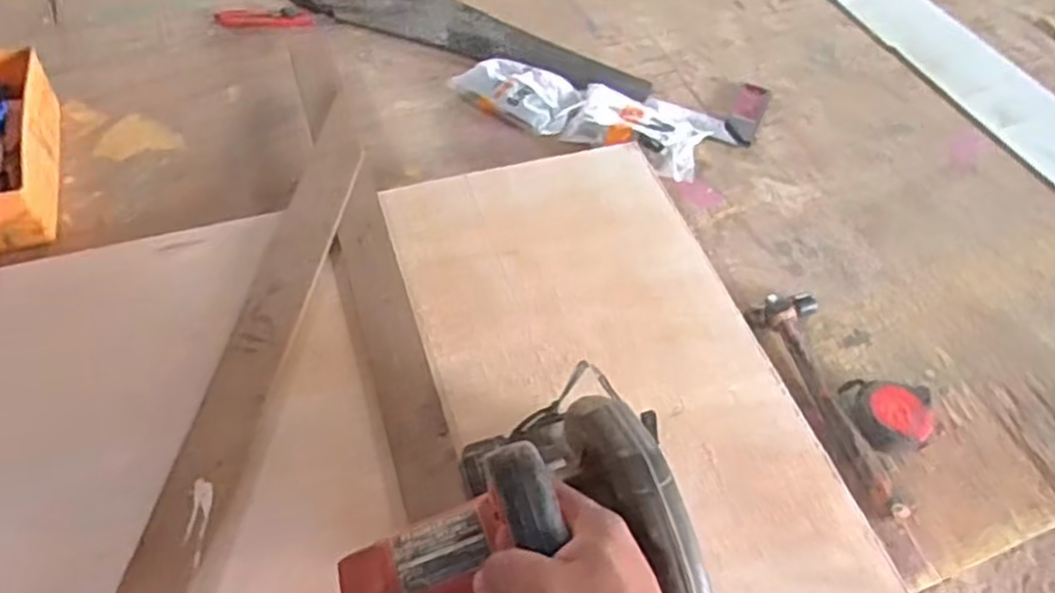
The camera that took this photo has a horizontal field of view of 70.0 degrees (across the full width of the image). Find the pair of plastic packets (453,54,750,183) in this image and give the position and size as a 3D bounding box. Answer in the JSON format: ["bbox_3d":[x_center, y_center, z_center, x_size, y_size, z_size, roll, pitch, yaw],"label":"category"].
[{"bbox_3d":[0.090,-0.239,0.965,0.351,0.039,0.147,20,54,11],"label":"pair of plastic packets"}]

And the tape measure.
[{"bbox_3d":[0.347,0.110,0.715,0.084,0.040,0.076,3,52,-2],"label":"tape measure"}]

